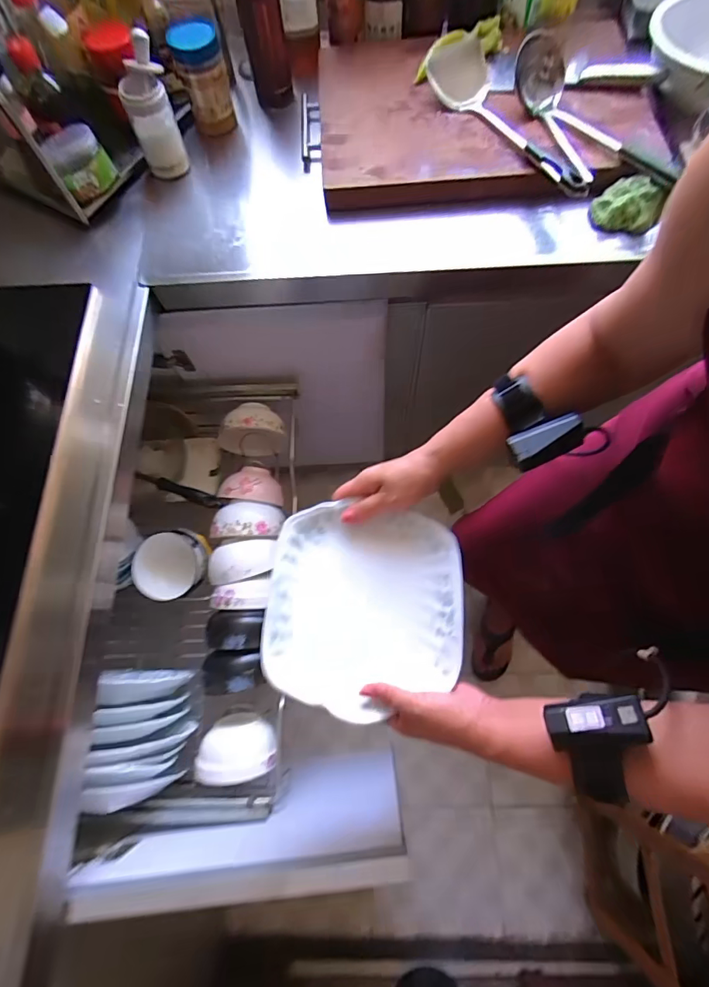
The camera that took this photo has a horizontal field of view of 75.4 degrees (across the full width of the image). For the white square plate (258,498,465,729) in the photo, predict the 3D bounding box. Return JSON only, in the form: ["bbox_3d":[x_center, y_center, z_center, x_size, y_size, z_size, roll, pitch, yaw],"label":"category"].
[{"bbox_3d":[0.011,0.117,0.481,0.195,0.033,0.203,4,71,4],"label":"white square plate"}]

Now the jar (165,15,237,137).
[{"bbox_3d":[-0.227,-0.626,0.693,0.068,0.119,0.062,-1,71,2],"label":"jar"}]

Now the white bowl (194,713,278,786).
[{"bbox_3d":[-0.178,0.388,0.703,0.112,0.070,0.083,-6,71,0],"label":"white bowl"}]

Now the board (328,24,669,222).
[{"bbox_3d":[0.186,-0.577,0.690,0.467,0.053,0.315,-2,71,2],"label":"board"}]

